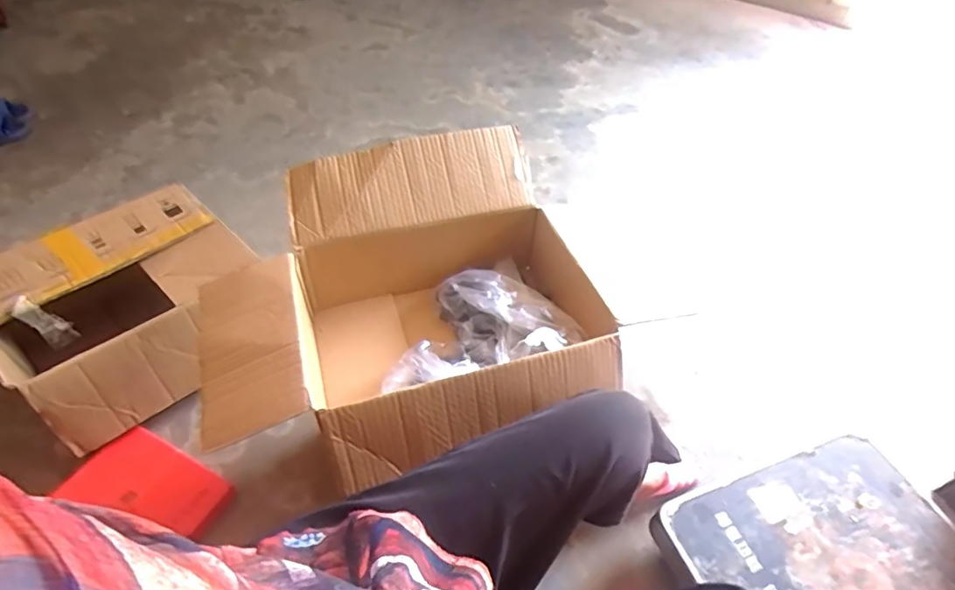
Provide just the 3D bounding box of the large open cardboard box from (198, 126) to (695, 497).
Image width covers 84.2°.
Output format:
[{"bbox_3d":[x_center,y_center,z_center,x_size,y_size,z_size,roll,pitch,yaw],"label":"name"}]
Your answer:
[{"bbox_3d":[-0.112,0.011,0.764,0.517,0.236,0.416,-13,50,-14],"label":"large open cardboard box"}]

